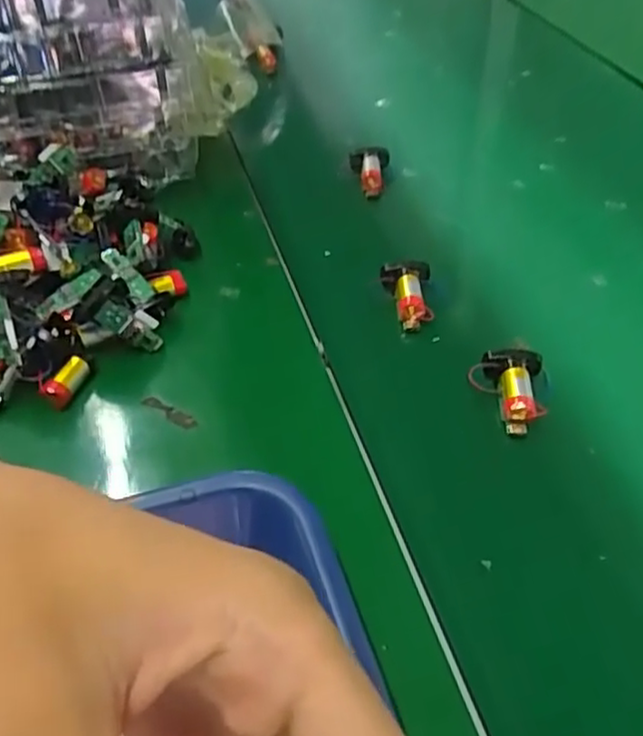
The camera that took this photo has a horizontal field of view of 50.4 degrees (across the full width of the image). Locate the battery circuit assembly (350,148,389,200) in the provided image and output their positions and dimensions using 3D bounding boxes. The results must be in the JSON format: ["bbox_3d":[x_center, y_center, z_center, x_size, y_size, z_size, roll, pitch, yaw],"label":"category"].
[{"bbox_3d":[0.038,-0.160,0.556,0.031,0.020,0.048,3,46,6],"label":"battery circuit assembly"}]

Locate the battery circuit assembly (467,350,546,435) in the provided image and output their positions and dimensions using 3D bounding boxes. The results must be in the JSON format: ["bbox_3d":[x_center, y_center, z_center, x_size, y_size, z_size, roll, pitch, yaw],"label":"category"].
[{"bbox_3d":[0.103,0.011,0.382,0.039,0.020,0.045,4,46,8],"label":"battery circuit assembly"}]

